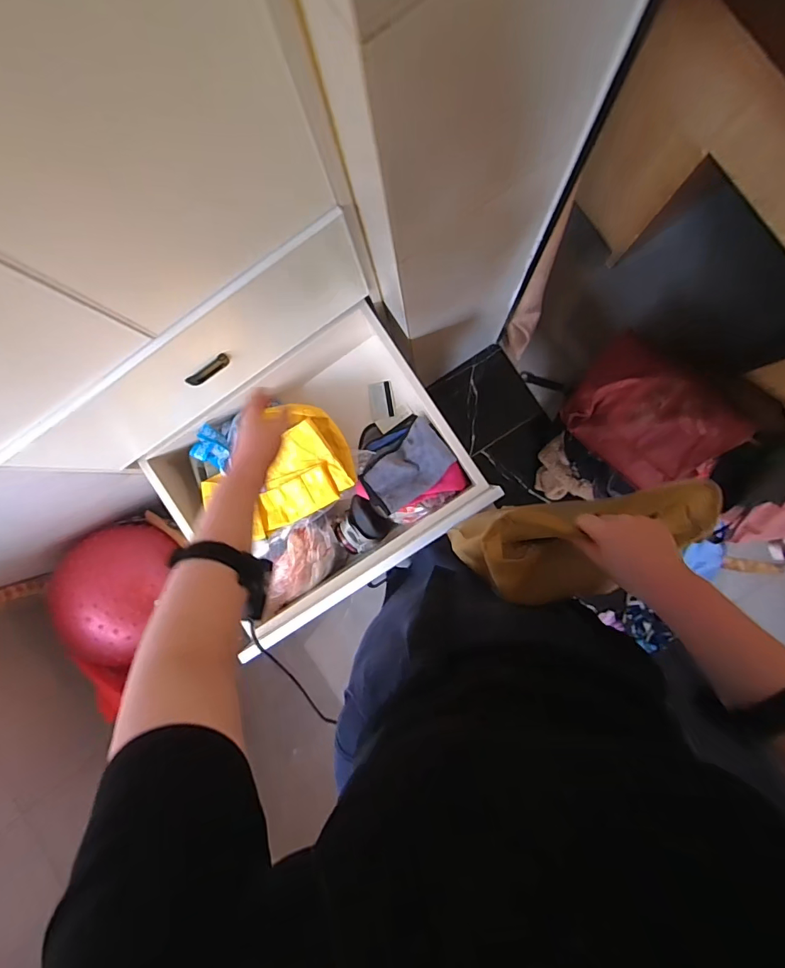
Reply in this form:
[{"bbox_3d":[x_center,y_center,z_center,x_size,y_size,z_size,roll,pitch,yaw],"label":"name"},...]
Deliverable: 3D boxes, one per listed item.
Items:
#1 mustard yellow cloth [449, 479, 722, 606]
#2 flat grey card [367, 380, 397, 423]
[{"bbox_3d":[0.225,0.071,0.531,0.283,0.053,0.120,-13,90,2],"label":"mustard yellow cloth"},{"bbox_3d":[-0.025,-0.202,1.083,0.061,0.005,0.090,-10,91,13],"label":"flat grey card"}]

